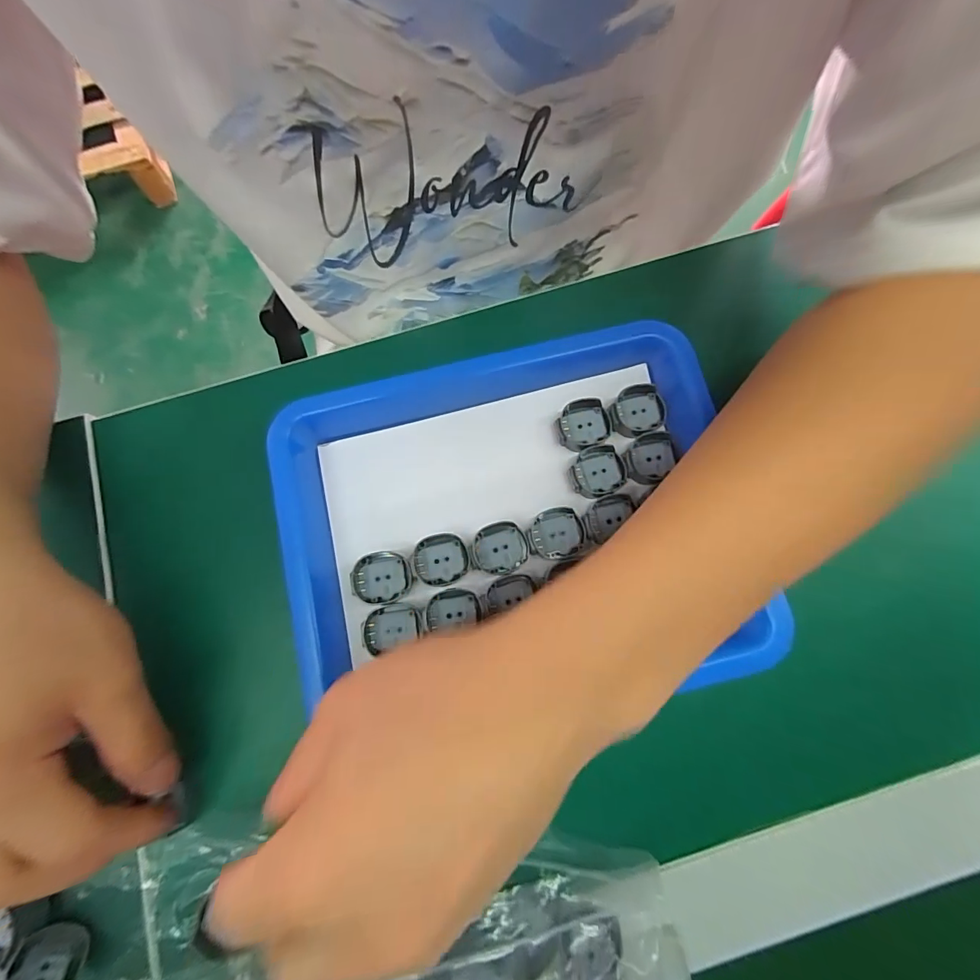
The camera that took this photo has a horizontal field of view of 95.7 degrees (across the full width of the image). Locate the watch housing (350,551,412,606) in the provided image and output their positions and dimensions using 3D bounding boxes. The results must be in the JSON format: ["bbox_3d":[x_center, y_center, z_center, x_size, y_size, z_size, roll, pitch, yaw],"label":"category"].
[{"bbox_3d":[-0.054,0.043,0.218,0.029,0.006,0.024,-3,78,1],"label":"watch housing"}]

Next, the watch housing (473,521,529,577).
[{"bbox_3d":[0.005,0.029,0.221,0.026,0.004,0.026,-10,78,-1],"label":"watch housing"}]

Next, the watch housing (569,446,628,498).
[{"bbox_3d":[0.055,-0.009,0.230,0.027,0.006,0.027,0,78,1],"label":"watch housing"}]

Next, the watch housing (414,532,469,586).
[{"bbox_3d":[-0.024,0.034,0.219,0.027,0.004,0.025,-1,78,1],"label":"watch housing"}]

